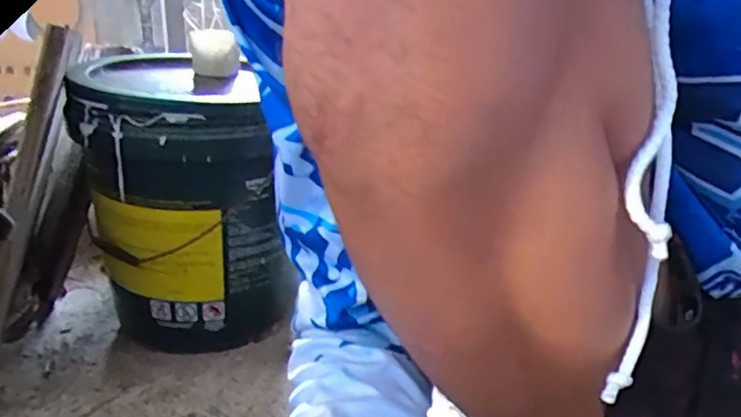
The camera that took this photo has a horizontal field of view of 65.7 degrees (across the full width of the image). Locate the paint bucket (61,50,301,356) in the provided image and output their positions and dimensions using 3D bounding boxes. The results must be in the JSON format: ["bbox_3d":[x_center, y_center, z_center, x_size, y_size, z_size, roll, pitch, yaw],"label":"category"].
[{"bbox_3d":[-0.227,0.007,0.722,0.225,0.361,0.215,-5,17,-19],"label":"paint bucket"}]

